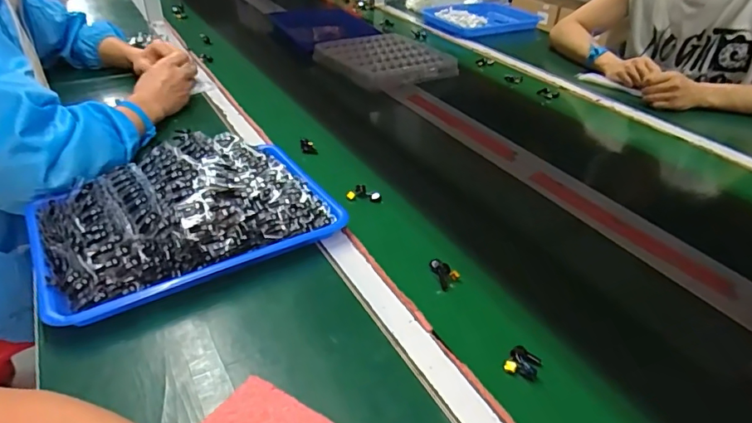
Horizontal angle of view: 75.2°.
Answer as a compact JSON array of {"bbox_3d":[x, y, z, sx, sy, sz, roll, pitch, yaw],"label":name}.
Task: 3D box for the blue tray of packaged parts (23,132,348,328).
[{"bbox_3d":[-0.236,-0.008,0.604,0.333,0.102,0.233,-18,39,-30],"label":"blue tray of packaged parts"}]

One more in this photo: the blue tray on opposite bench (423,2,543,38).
[{"bbox_3d":[0.336,-0.614,1.553,0.330,0.037,0.251,-9,37,-15],"label":"blue tray on opposite bench"}]

